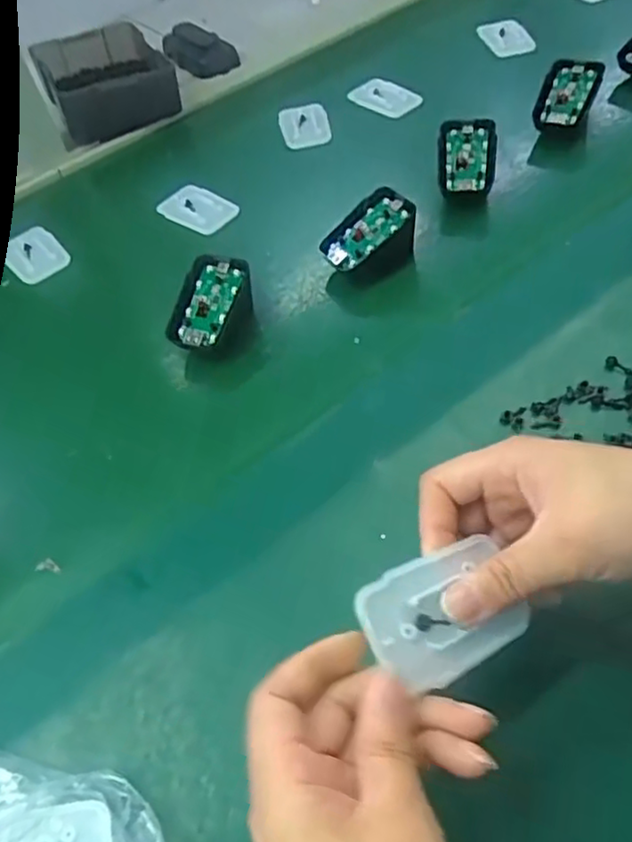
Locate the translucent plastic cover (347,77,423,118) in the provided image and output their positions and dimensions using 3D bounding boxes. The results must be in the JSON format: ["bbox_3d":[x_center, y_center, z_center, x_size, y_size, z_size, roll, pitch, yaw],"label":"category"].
[{"bbox_3d":[0.066,-0.315,0.631,0.067,0.008,0.044,35,73,26],"label":"translucent plastic cover"}]

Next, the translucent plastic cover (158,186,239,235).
[{"bbox_3d":[-0.100,-0.180,0.557,0.067,0.010,0.042,24,61,26],"label":"translucent plastic cover"}]

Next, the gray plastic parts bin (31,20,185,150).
[{"bbox_3d":[-0.212,-0.351,0.671,0.123,0.053,0.156,-19,52,-4],"label":"gray plastic parts bin"}]

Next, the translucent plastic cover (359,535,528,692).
[{"bbox_3d":[0.050,0.075,0.255,0.064,0.005,0.045,-17,73,-21],"label":"translucent plastic cover"}]

